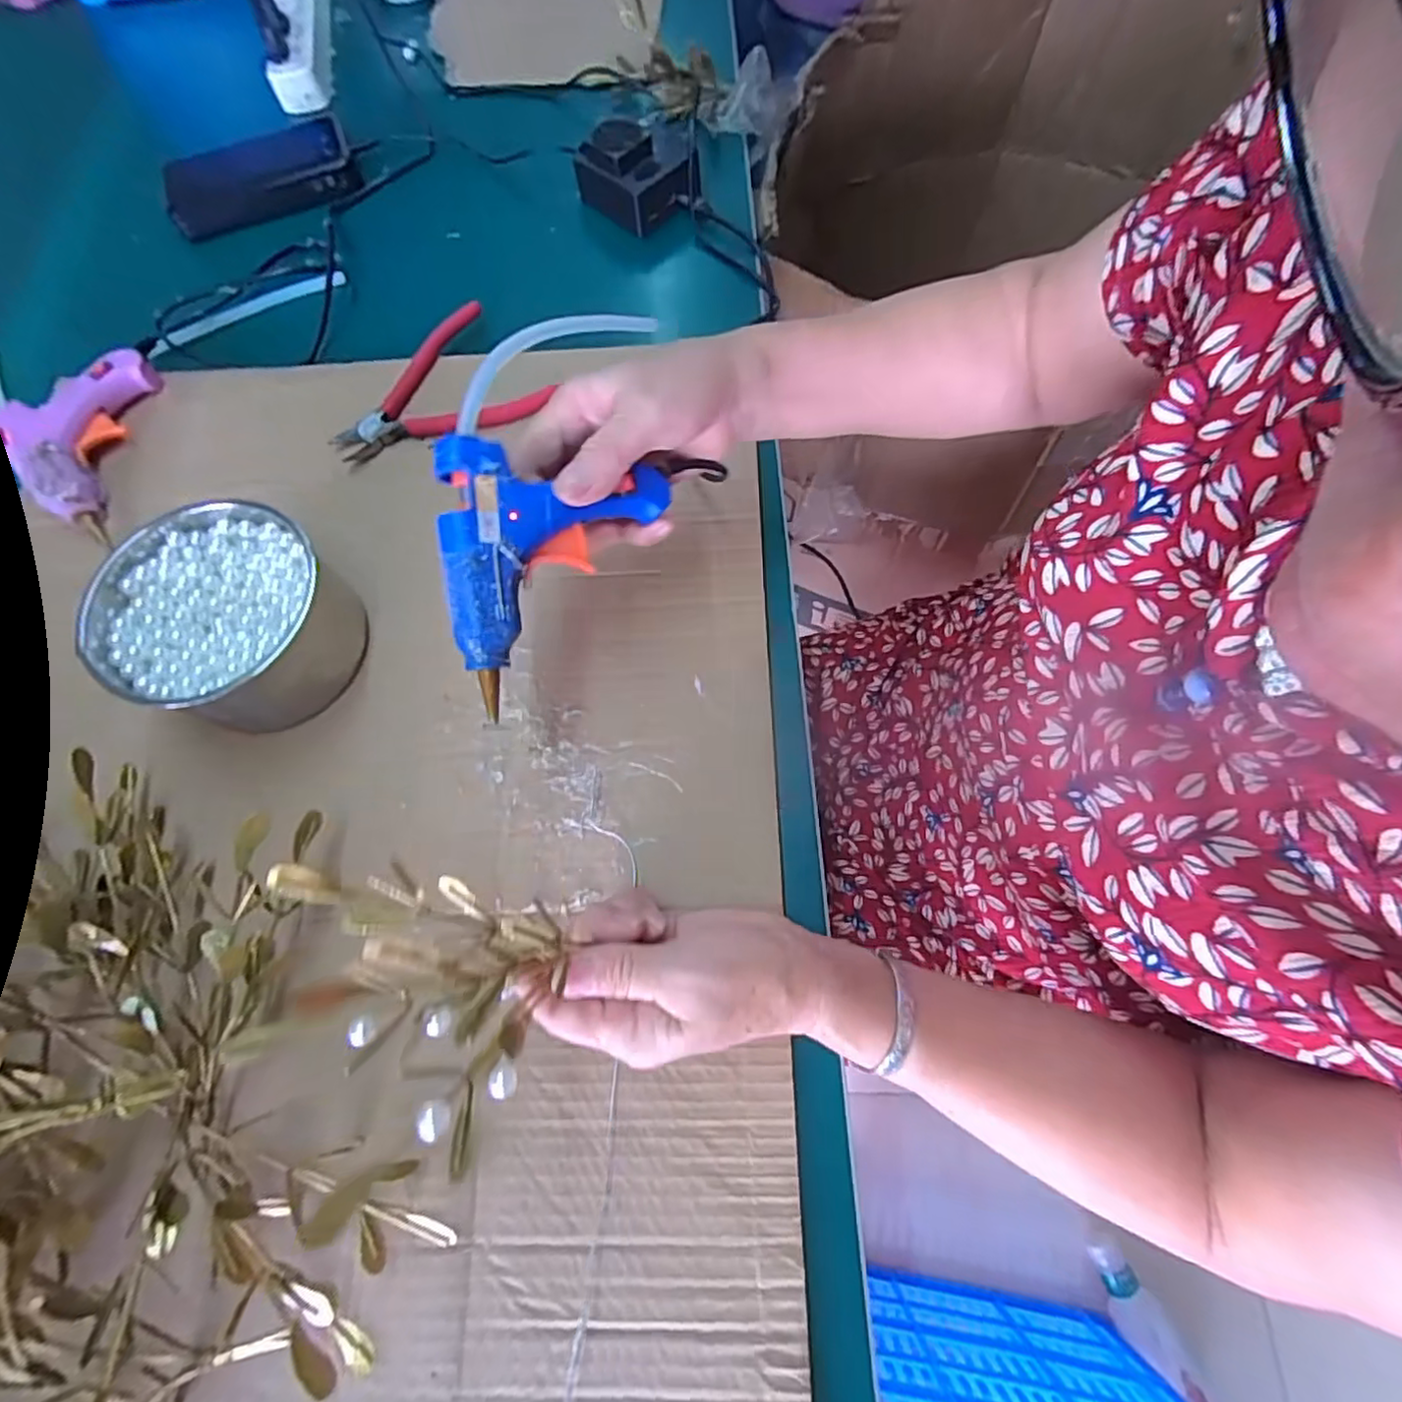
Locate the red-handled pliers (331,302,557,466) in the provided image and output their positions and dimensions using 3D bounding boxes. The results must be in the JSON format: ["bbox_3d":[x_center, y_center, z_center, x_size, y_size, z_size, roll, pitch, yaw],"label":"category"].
[{"bbox_3d":[-0.189,-0.210,0.440,0.138,0.017,0.109,-36,75,-10],"label":"red-handled pliers"}]

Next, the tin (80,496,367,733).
[{"bbox_3d":[-0.269,-0.047,0.360,0.118,0.058,0.114,0,72,1],"label":"tin"}]

